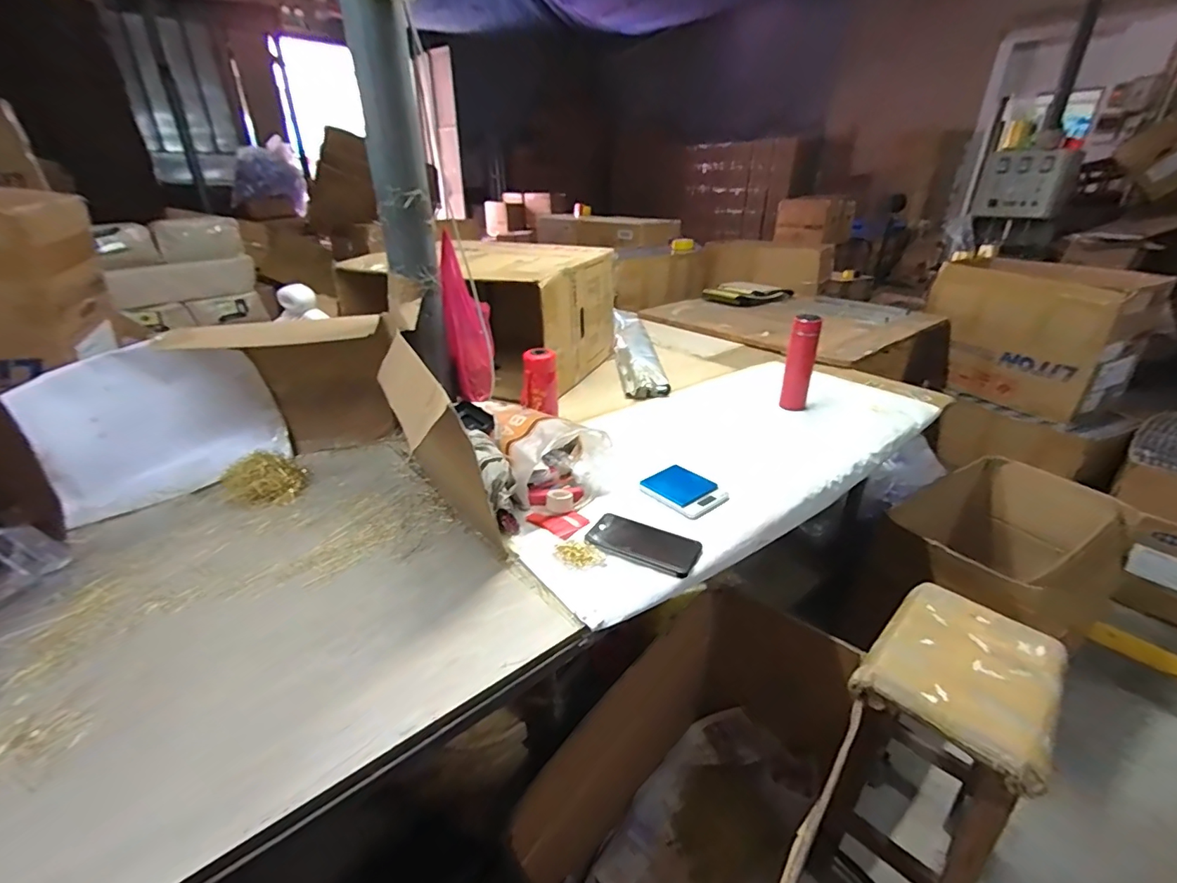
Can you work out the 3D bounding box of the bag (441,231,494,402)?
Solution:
[{"bbox_3d":[-0.225,-0.229,0.967,0.087,0.280,0.081,-22,34,-36],"label":"bag"}]

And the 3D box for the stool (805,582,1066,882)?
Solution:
[{"bbox_3d":[0.614,0.574,0.929,0.260,0.507,0.369,23,35,37],"label":"stool"}]

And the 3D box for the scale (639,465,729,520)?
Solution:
[{"bbox_3d":[0.168,0.083,0.878,0.097,0.019,0.129,-21,34,-36],"label":"scale"}]

